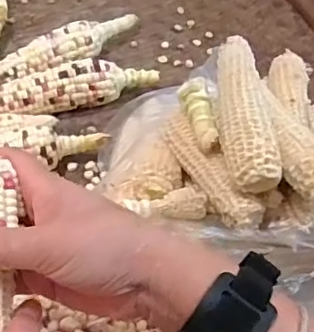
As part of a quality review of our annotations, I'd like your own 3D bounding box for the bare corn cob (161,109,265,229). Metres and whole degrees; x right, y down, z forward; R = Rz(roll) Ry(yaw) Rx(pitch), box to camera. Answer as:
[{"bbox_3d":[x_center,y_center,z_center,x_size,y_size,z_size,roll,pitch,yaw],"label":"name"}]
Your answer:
[{"bbox_3d":[0.039,0.000,0.421,0.025,0.028,0.108,-22,51,-20],"label":"bare corn cob"}]

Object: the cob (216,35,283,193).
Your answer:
[{"bbox_3d":[0.064,-0.044,0.424,0.039,0.029,0.139,-1,47,-2],"label":"cob"}]

